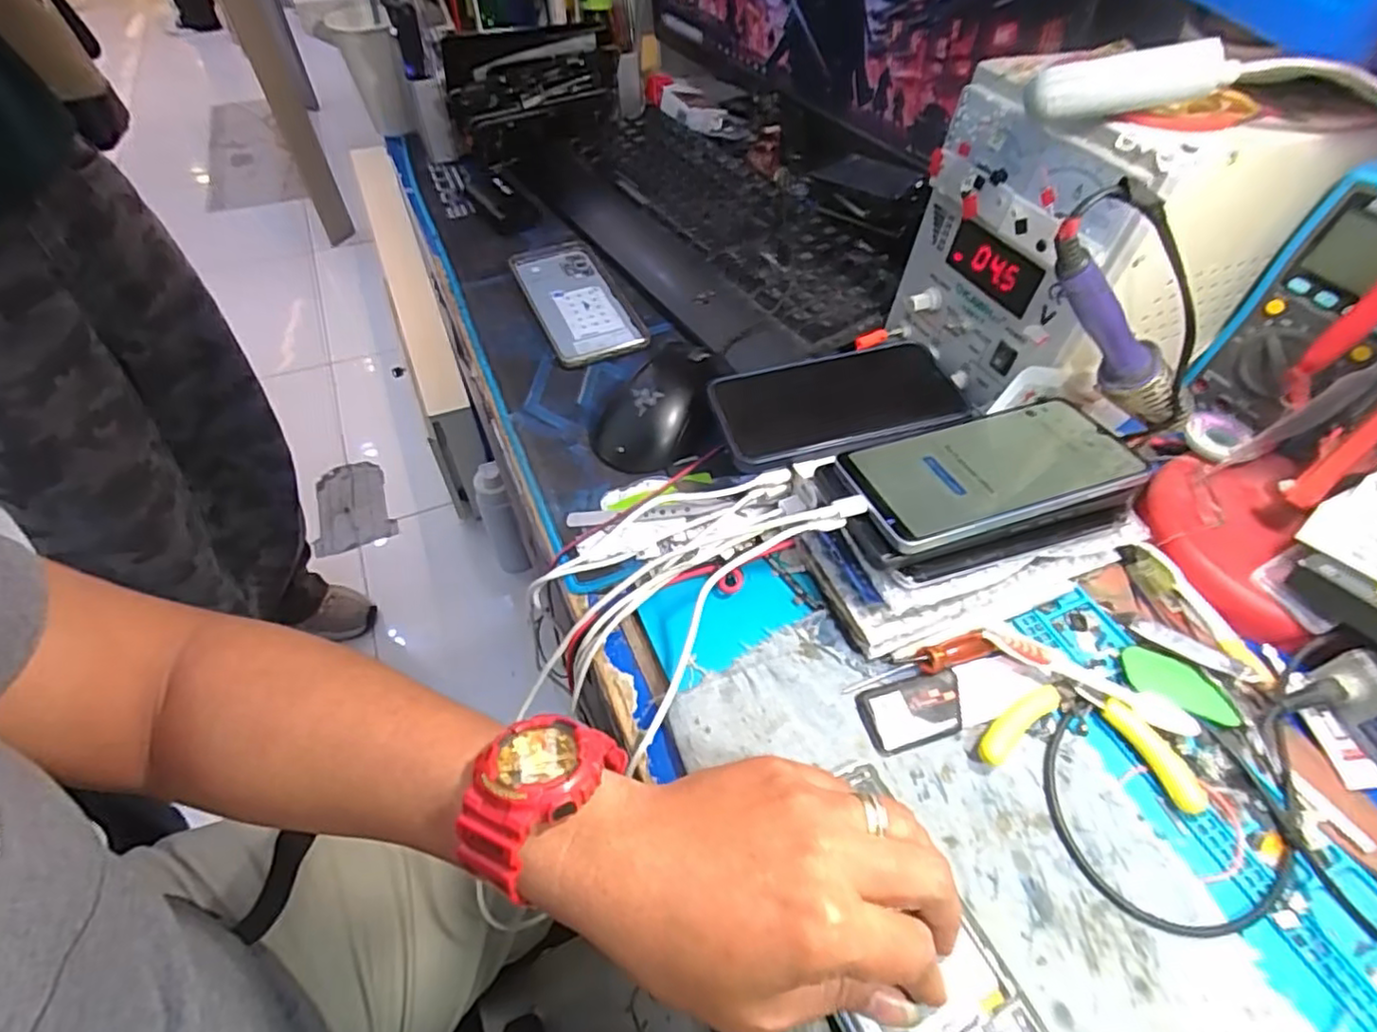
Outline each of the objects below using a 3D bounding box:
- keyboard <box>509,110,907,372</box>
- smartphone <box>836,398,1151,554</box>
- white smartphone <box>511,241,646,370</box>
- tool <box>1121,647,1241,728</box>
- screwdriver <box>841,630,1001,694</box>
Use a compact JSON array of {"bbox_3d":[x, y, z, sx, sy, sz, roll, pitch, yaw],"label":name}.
[{"bbox_3d":[0.011,-0.284,0.625,0.196,0.040,0.453,-27,57,-21],"label":"keyboard"},{"bbox_3d":[0.172,-0.028,0.370,0.163,0.014,0.076,-14,54,-13],"label":"smartphone"},{"bbox_3d":[-0.097,-0.188,0.567,0.080,0.010,0.168,-19,55,-16],"label":"white smartphone"},{"bbox_3d":[0.257,0.089,0.342,0.054,0.005,0.024,27,55,18],"label":"tool"},{"bbox_3d":[0.125,0.077,0.349,0.087,0.015,0.012,-11,53,-10],"label":"screwdriver"}]

